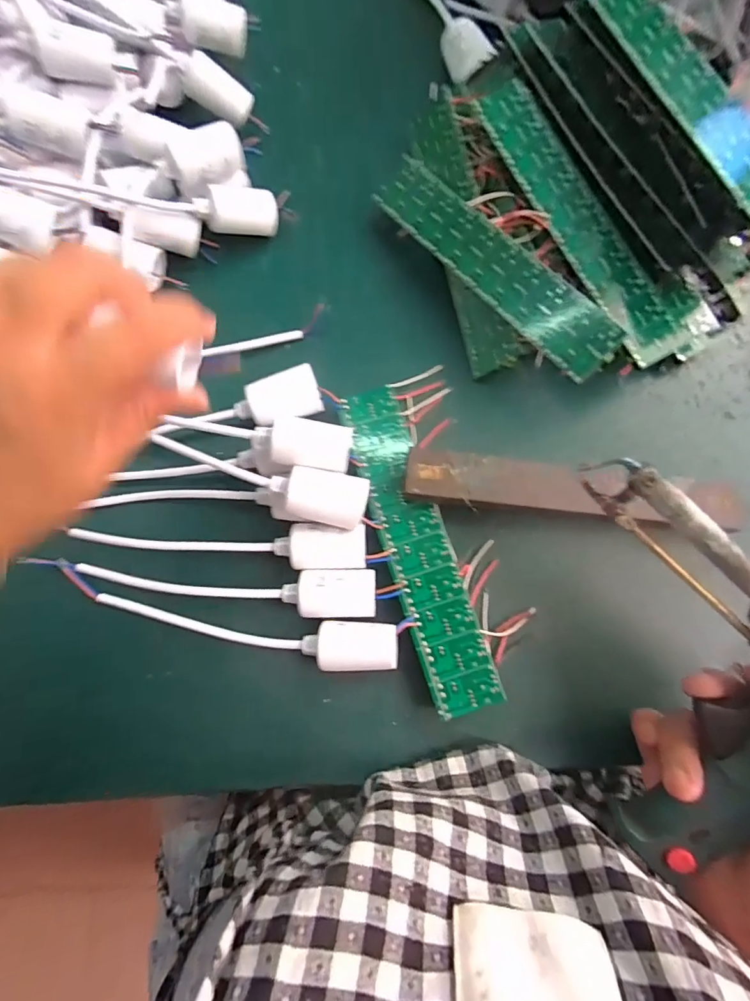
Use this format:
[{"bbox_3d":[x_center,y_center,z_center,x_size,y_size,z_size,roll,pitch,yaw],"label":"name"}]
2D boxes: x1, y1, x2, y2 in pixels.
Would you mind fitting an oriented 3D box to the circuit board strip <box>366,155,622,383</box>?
[{"bbox_3d":[0.072,-0.152,0.294,0.036,0.004,0.194,-46,69,21],"label":"circuit board strip"}]

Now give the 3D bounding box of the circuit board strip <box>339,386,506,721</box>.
[{"bbox_3d":[0.025,0.025,0.287,0.039,0.016,0.200,-18,80,-4],"label":"circuit board strip"}]

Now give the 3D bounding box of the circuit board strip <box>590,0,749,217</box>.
[{"bbox_3d":[0.179,-0.226,0.256,0.040,0.009,0.199,-25,80,-5],"label":"circuit board strip"}]

